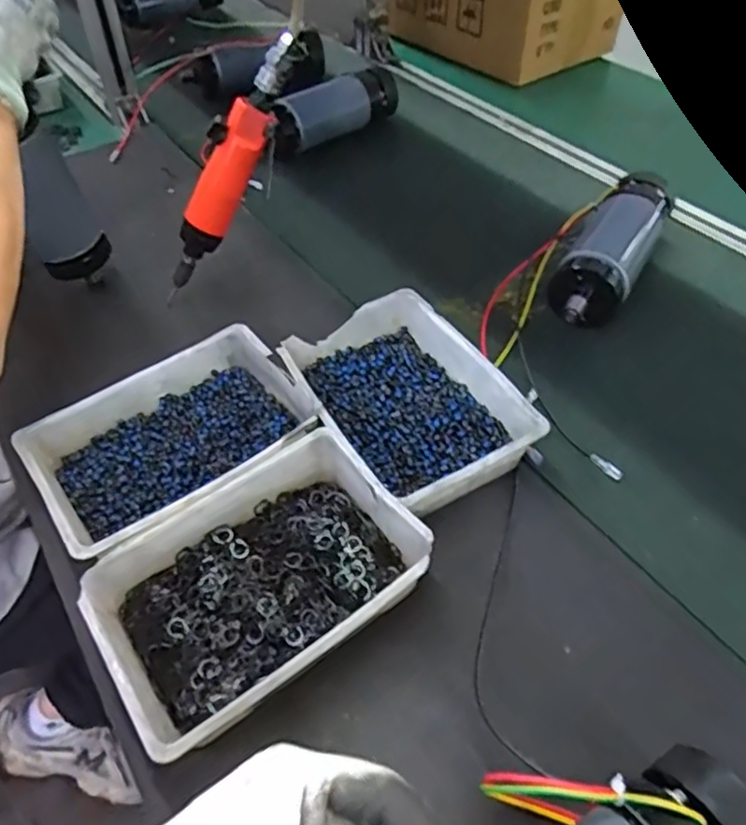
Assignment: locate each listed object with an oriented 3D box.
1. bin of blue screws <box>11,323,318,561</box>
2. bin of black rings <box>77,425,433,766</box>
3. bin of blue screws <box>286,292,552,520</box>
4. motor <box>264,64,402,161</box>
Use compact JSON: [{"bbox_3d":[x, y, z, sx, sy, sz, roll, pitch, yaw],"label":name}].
[{"bbox_3d":[-0.154,0.022,0.518,0.202,0.047,0.144,-30,54,-23],"label":"bin of blue screws"},{"bbox_3d":[-0.073,0.111,0.434,0.200,0.048,0.142,-30,54,-23],"label":"bin of black rings"},{"bbox_3d":[0.026,-0.016,0.541,0.146,0.043,0.205,-22,53,-17],"label":"bin of blue screws"},{"bbox_3d":[-0.057,-0.420,0.920,0.215,0.067,0.065,-29,54,-22],"label":"motor"}]

